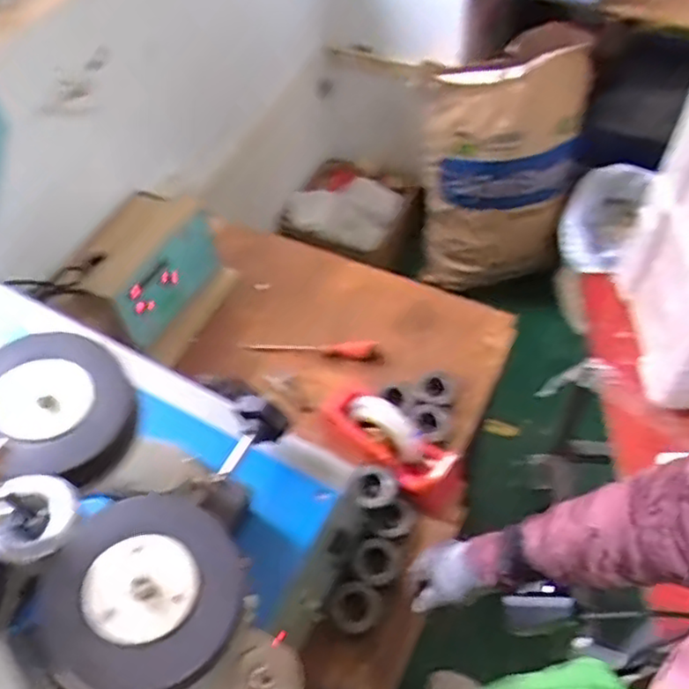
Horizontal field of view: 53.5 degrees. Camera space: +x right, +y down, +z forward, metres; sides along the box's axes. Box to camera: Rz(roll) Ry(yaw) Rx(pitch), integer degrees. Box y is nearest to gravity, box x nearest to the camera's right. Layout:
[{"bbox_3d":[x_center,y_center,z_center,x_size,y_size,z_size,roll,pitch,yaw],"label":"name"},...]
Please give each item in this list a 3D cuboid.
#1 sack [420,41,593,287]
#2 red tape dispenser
[{"bbox_3d":[0.424,-0.490,1.880,0.403,0.636,0.325,11,55,10],"label":"sack"},{"bbox_3d":[0.072,0.138,0.924,0.223,0.091,0.071,39,62,6],"label":"red tape dispenser"}]

